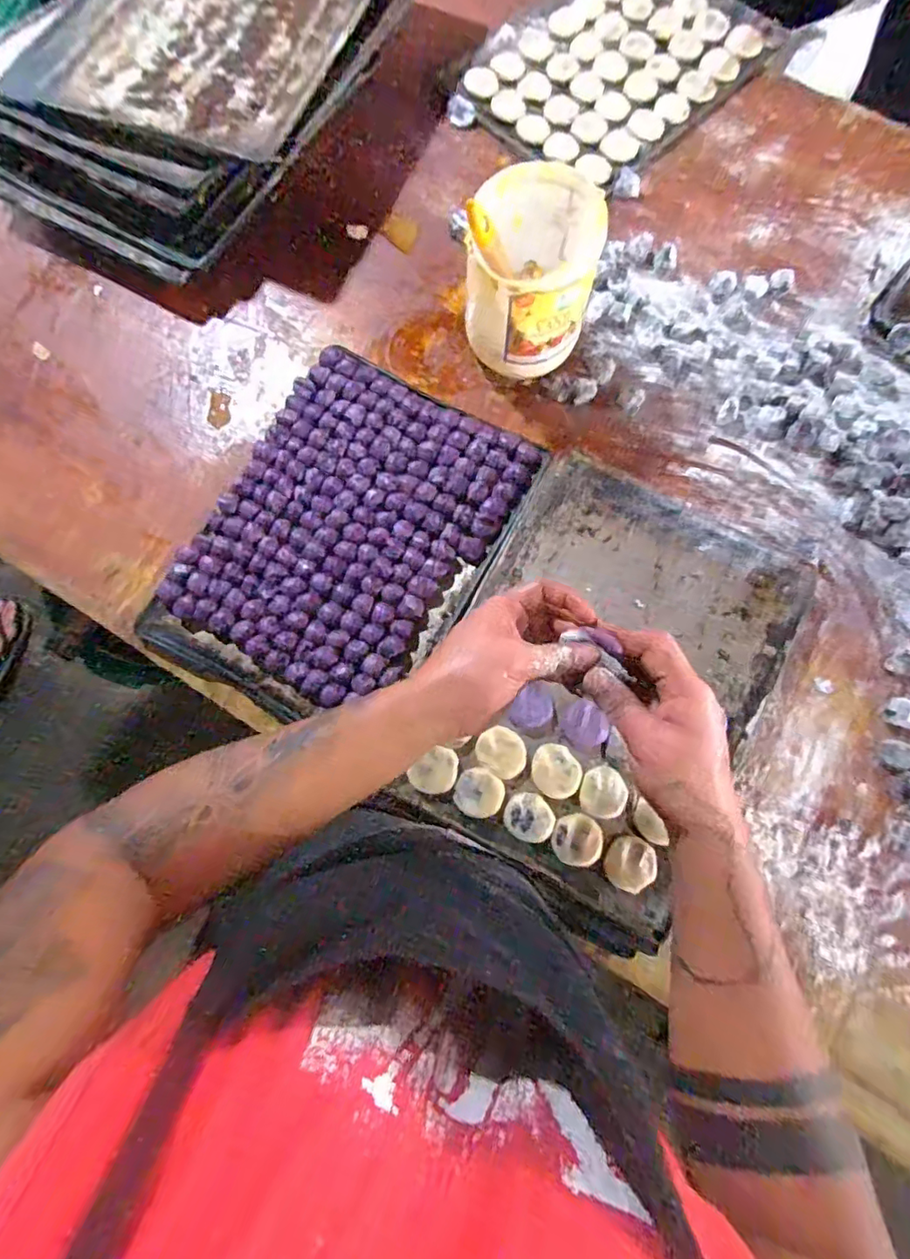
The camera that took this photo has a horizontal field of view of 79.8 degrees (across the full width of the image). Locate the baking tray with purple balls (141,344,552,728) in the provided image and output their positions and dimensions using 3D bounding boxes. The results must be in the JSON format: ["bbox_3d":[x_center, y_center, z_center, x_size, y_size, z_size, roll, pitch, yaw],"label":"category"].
[{"bbox_3d":[-0.124,-0.111,0.657,0.325,0.027,0.418,28,79,7],"label":"baking tray with purple balls"}]

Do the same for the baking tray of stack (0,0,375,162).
[{"bbox_3d":[-0.325,-0.835,0.737,0.390,0.027,0.454,20,73,3],"label":"baking tray of stack"}]

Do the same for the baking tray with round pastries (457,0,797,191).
[{"bbox_3d":[0.253,-0.870,0.831,0.440,0.029,0.334,-44,80,-9],"label":"baking tray with round pastries"}]

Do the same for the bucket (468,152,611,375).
[{"bbox_3d":[0.087,-0.411,0.644,0.141,0.152,0.154,5,77,2],"label":"bucket"}]

